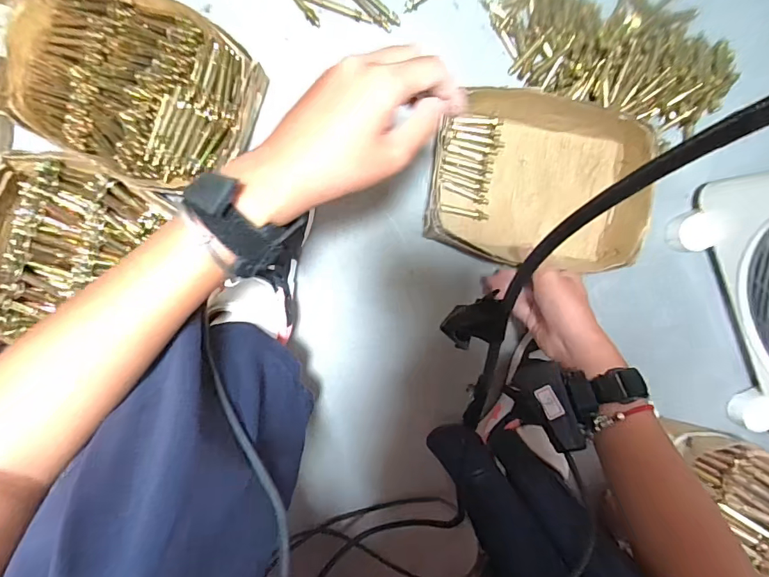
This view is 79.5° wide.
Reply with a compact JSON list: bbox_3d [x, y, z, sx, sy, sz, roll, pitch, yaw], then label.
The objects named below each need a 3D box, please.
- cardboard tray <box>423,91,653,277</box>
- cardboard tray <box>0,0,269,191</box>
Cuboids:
[{"bbox_3d":[0.166,-0.107,0.497,0.205,0.076,0.158,7,95,-4],"label":"cardboard tray"},{"bbox_3d":[-0.245,-0.202,0.472,0.230,0.064,0.168,25,93,-5],"label":"cardboard tray"}]

